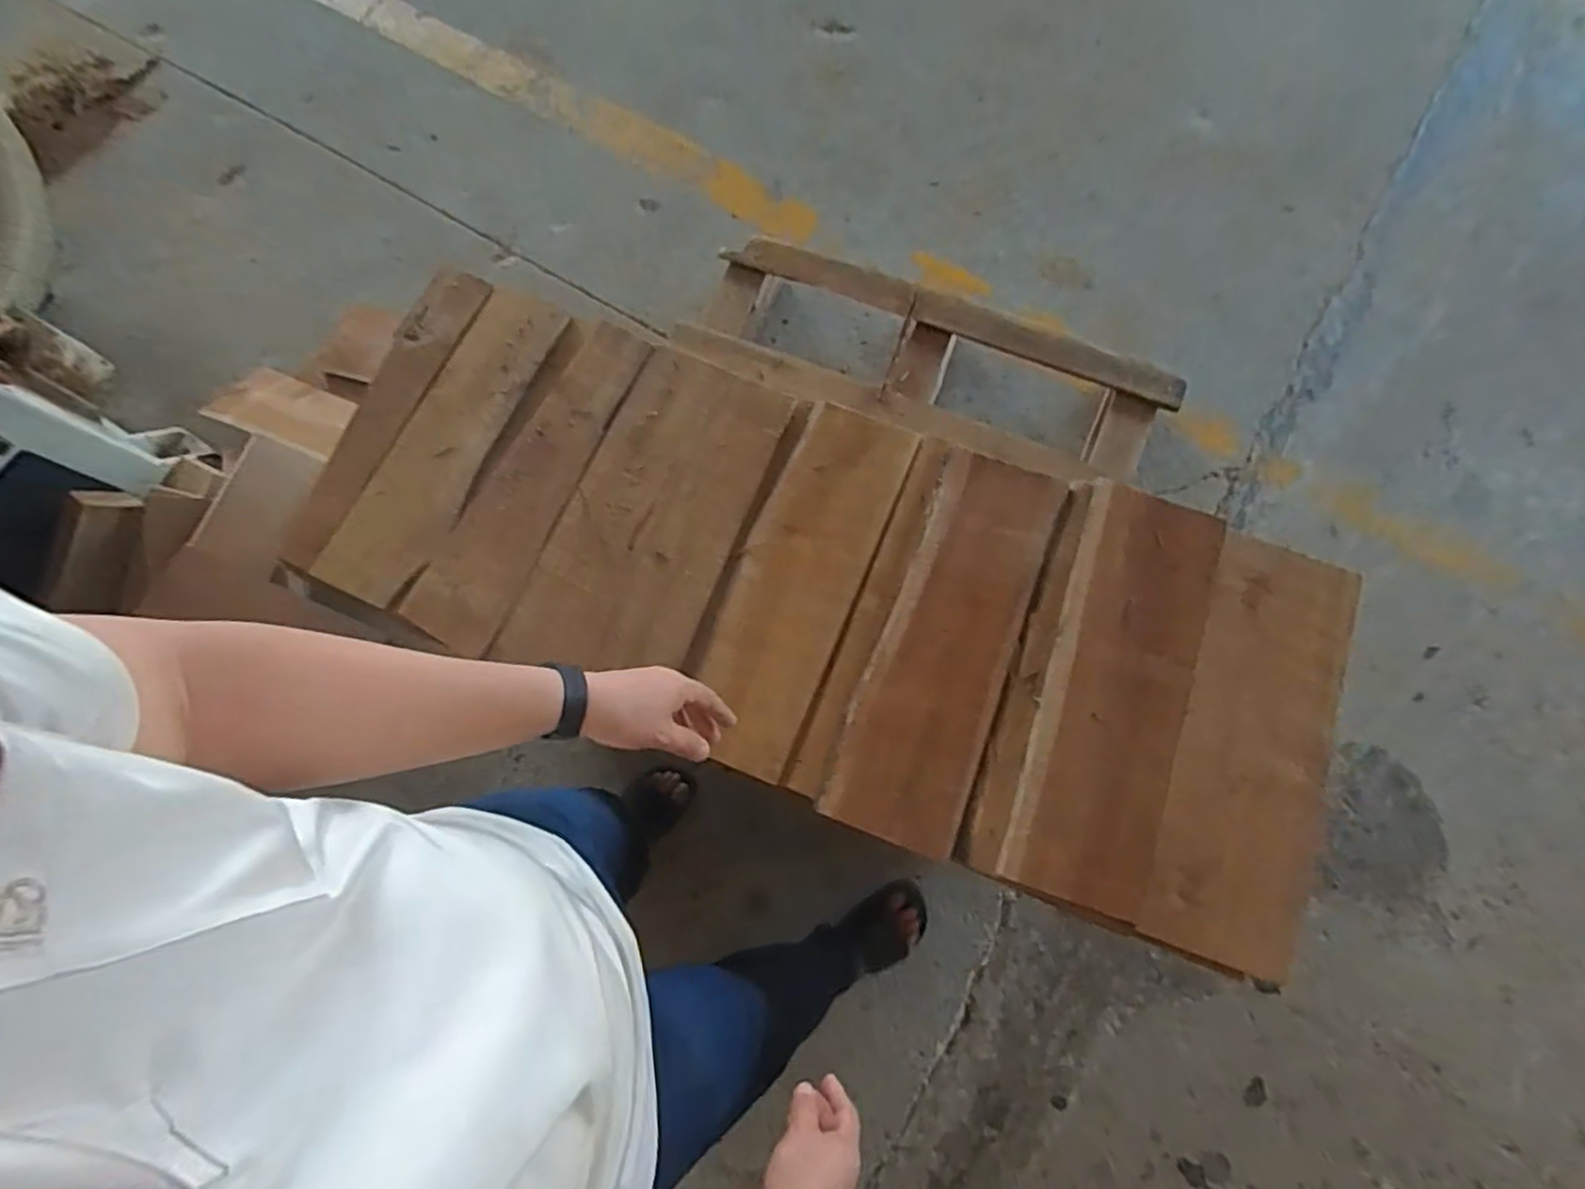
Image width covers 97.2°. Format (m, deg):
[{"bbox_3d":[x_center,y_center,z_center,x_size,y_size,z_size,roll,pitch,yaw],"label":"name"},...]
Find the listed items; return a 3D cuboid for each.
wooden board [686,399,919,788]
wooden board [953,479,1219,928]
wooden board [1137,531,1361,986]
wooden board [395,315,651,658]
[{"bbox_3d":[-0.002,-0.019,0.887,0.160,0.030,0.468,22,78,8],"label":"wooden board"},{"bbox_3d":[0.364,0.105,0.817,0.197,0.027,0.489,19,78,7],"label":"wooden board"},{"bbox_3d":[0.542,0.174,0.828,0.186,0.041,0.496,22,78,4],"label":"wooden board"},{"bbox_3d":[-0.343,-0.160,0.944,0.127,0.023,0.474,25,79,9],"label":"wooden board"}]

